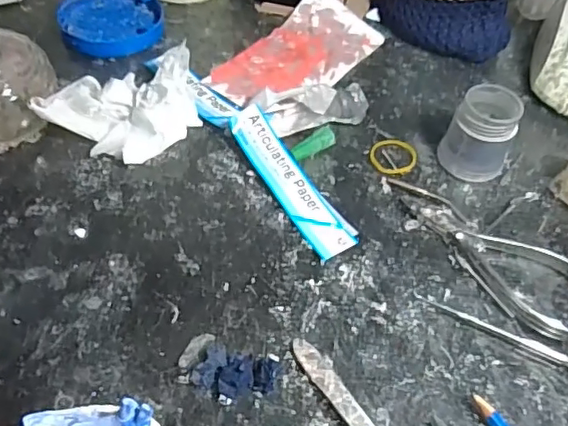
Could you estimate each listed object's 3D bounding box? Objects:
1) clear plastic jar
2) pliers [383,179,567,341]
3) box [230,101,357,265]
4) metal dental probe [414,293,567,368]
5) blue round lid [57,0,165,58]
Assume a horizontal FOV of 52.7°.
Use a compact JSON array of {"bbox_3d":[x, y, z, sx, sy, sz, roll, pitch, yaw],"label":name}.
[{"bbox_3d":[0.130,-0.051,0.377,0.041,0.049,0.038,3,52,-3],"label":"clear plastic jar"},{"bbox_3d":[0.117,0.021,0.346,0.135,0.009,0.055,33,56,19],"label":"pliers"},{"bbox_3d":[0.003,-0.021,0.361,0.028,0.009,0.115,-31,67,-14],"label":"box"},{"bbox_3d":[0.139,0.074,0.306,0.141,0.008,0.007,24,54,13],"label":"metal dental probe"},{"bbox_3d":[-0.139,-0.158,0.462,0.078,0.010,0.087,-15,55,-16],"label":"blue round lid"}]

